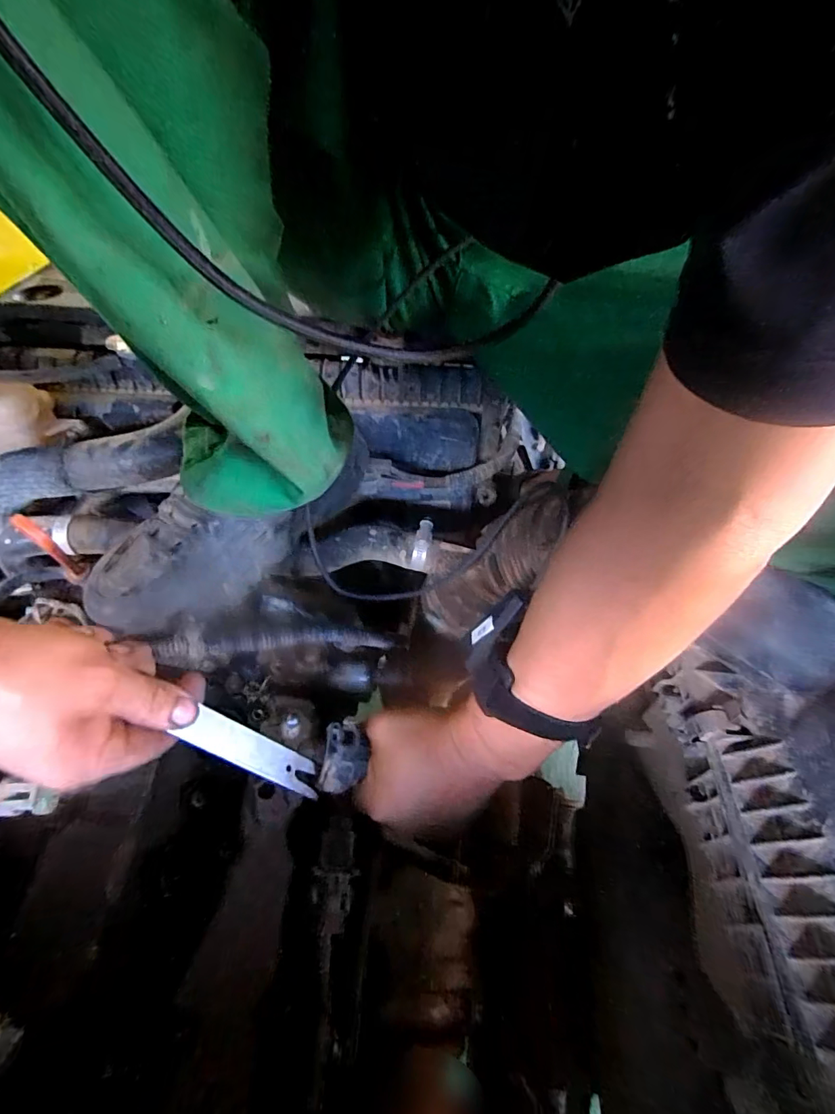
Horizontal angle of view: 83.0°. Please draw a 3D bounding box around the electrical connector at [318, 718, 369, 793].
[{"bbox_3d":[-0.055,0.143,0.341,0.027,0.021,0.047,11,65,-15],"label":"electrical connector"}]

